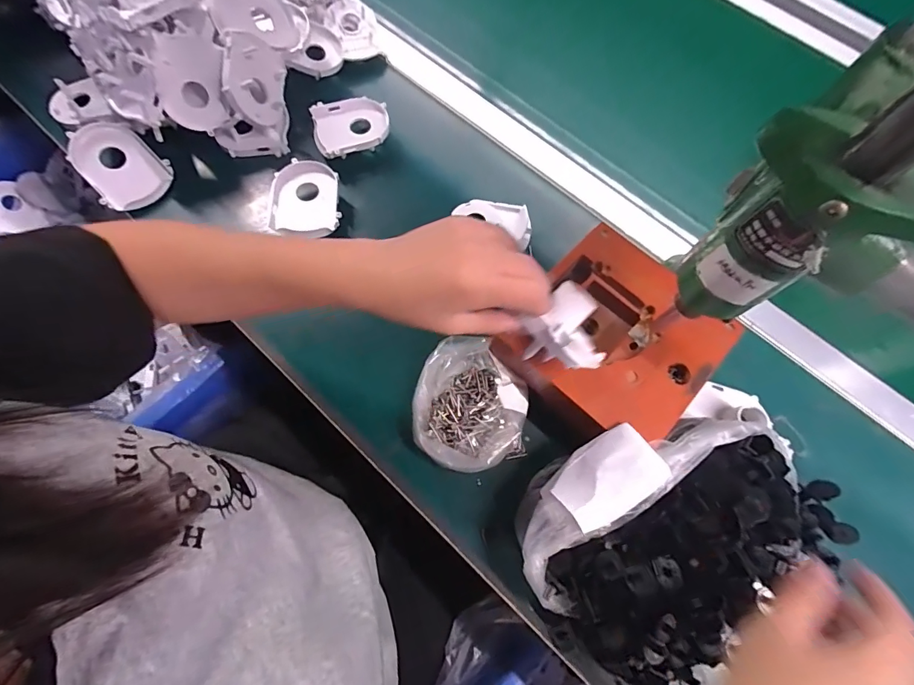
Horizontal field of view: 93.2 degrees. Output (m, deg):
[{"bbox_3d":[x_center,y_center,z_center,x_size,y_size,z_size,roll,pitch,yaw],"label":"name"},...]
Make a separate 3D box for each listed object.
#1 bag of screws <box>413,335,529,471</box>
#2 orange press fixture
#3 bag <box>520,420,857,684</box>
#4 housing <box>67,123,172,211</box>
[{"bbox_3d":[0.012,0.053,0.383,0.094,0.031,0.111,3,69,-2],"label":"bag of screws"},{"bbox_3d":[0.136,-0.004,0.380,0.147,0.064,0.152,41,73,12],"label":"orange press fixture"},{"bbox_3d":[0.166,0.134,0.330,0.229,0.083,0.179,-37,75,-15],"label":"bag"},{"bbox_3d":[-0.341,-0.181,0.440,0.072,0.013,0.080,-32,113,-15],"label":"housing"}]

